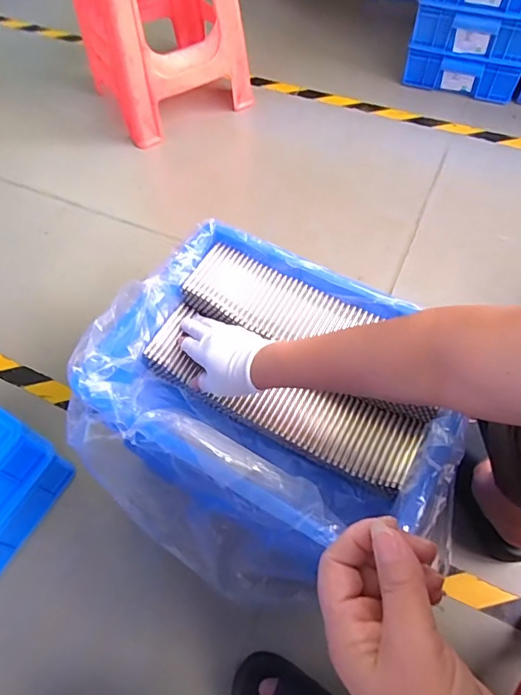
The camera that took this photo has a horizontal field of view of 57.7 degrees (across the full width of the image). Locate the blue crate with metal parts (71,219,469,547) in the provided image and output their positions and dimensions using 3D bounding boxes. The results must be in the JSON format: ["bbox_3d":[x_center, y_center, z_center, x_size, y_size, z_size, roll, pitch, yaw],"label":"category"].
[{"bbox_3d":[0.024,0.047,0.591,0.413,0.125,0.308,30,67,15],"label":"blue crate with metal parts"}]

